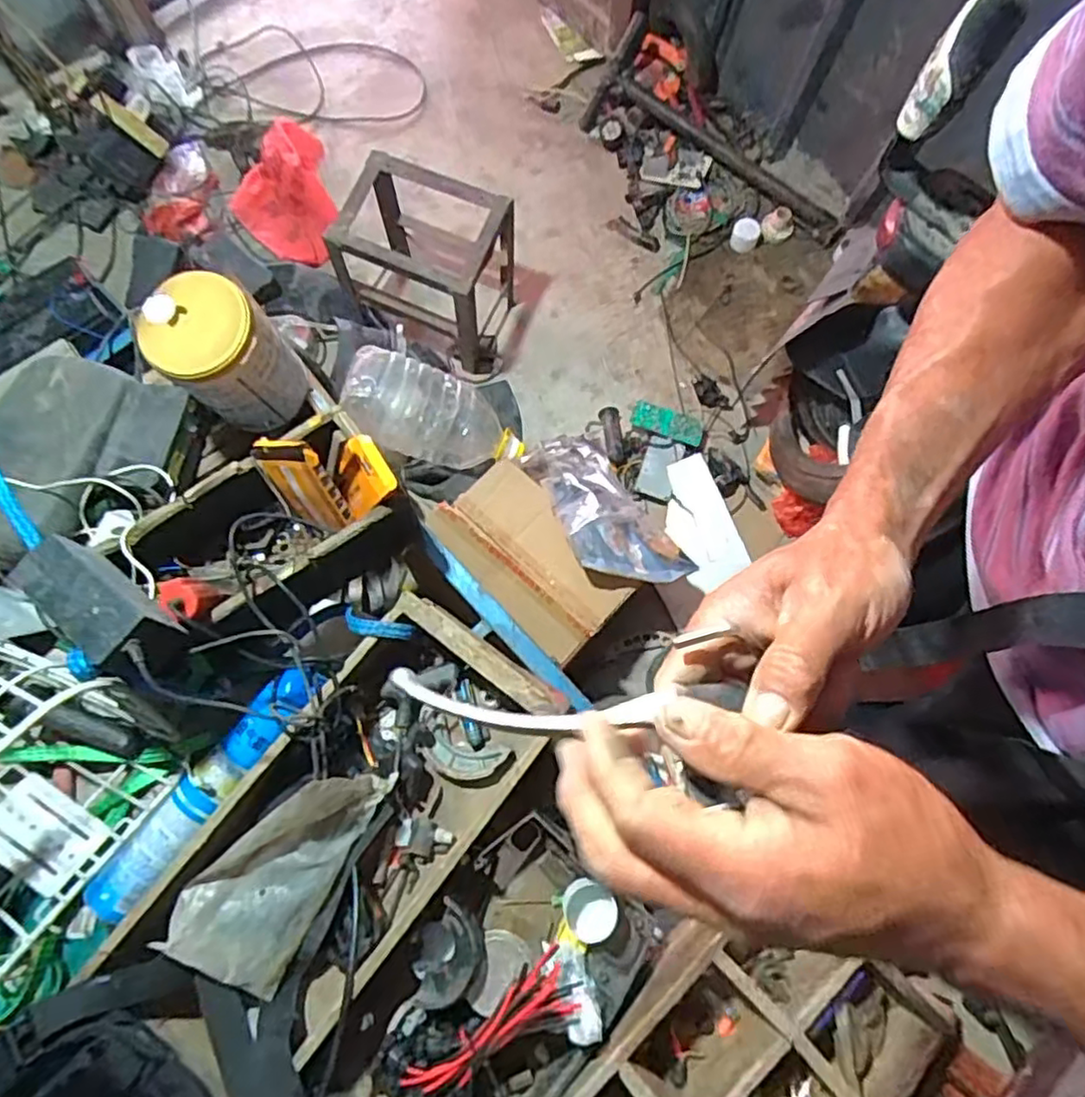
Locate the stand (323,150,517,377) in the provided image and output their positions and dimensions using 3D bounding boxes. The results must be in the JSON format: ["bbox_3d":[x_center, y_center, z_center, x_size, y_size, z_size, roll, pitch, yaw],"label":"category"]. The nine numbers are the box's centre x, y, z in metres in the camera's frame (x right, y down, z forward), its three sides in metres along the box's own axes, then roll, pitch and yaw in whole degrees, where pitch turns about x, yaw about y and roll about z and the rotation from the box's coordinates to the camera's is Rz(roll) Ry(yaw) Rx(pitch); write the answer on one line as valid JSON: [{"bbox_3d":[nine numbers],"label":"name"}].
[{"bbox_3d":[-0.217,-0.541,1.321,0.299,0.293,0.227,19,75,5],"label":"stand"}]

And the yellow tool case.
[{"bbox_3d":[-0.247,-0.077,0.793,0.162,0.091,0.081,-1,74,-1],"label":"yellow tool case"}]

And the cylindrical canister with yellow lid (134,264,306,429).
[{"bbox_3d":[-0.382,-0.229,0.829,0.121,0.169,0.125,0,74,-1],"label":"cylindrical canister with yellow lid"}]

